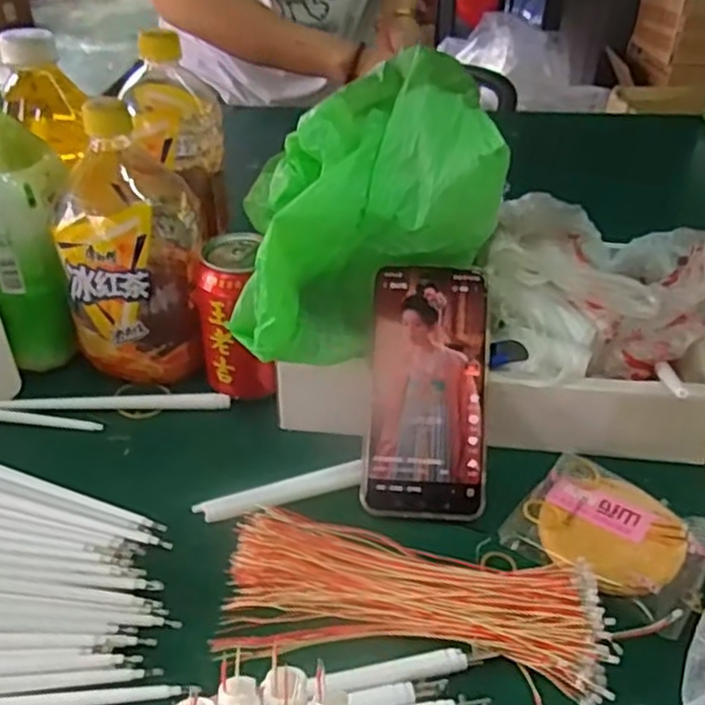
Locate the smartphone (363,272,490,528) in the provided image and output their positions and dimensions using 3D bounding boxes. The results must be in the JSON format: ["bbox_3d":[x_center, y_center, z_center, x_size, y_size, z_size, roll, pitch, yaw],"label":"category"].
[{"bbox_3d":[0.049,0.024,0.460,0.075,0.160,0.009,3,-9,5],"label":"smartphone"}]

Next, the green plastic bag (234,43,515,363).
[{"bbox_3d":[0.007,-0.080,0.448,0.162,0.168,0.094,0,37,0],"label":"green plastic bag"}]

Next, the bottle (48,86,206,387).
[{"bbox_3d":[-0.160,-0.067,0.522,0.098,0.201,0.086,-12,39,-16],"label":"bottle"}]

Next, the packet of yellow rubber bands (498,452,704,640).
[{"bbox_3d":[0.158,0.111,0.433,0.108,0.012,0.092,23,43,27],"label":"packet of yellow rubber bands"}]

